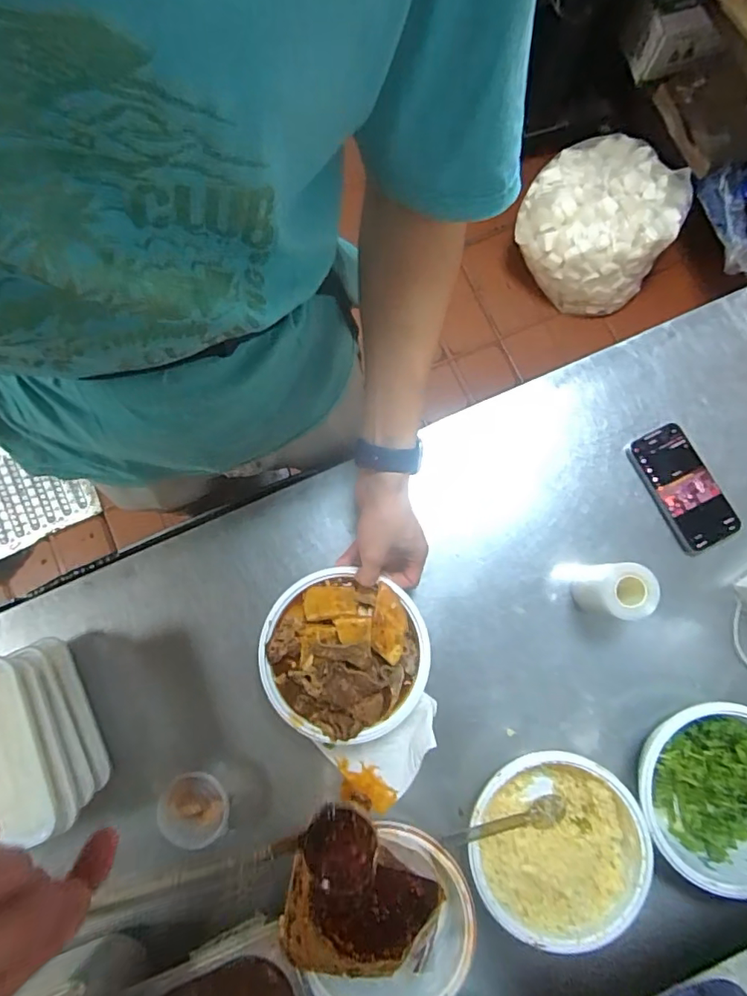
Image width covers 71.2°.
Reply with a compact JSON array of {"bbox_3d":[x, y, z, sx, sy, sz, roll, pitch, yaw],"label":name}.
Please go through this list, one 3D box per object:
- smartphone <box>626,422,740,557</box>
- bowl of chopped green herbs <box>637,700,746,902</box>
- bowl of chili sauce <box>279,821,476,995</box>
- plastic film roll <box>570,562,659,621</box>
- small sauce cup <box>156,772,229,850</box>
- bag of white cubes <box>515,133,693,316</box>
[{"bbox_3d":[0.356,-0.012,0.603,0.070,0.013,0.145,-25,80,-4],"label":"smartphone"},{"bbox_3d":[0.350,0.299,0.518,0.162,0.055,0.164,0,79,0],"label":"bowl of chopped green herbs"},{"bbox_3d":[0.007,0.411,0.508,0.170,0.058,0.165,0,79,0],"label":"bowl of chili sauce"},{"bbox_3d":[0.245,0.097,0.547,0.058,0.091,0.054,0,79,0],"label":"plastic film roll"},{"bbox_3d":[-0.184,0.320,0.539,0.072,0.038,0.064,18,80,3],"label":"small sauce cup"},{"bbox_3d":[0.583,-0.713,1.396,0.375,0.256,0.347,27,81,5],"label":"bag of white cubes"}]

